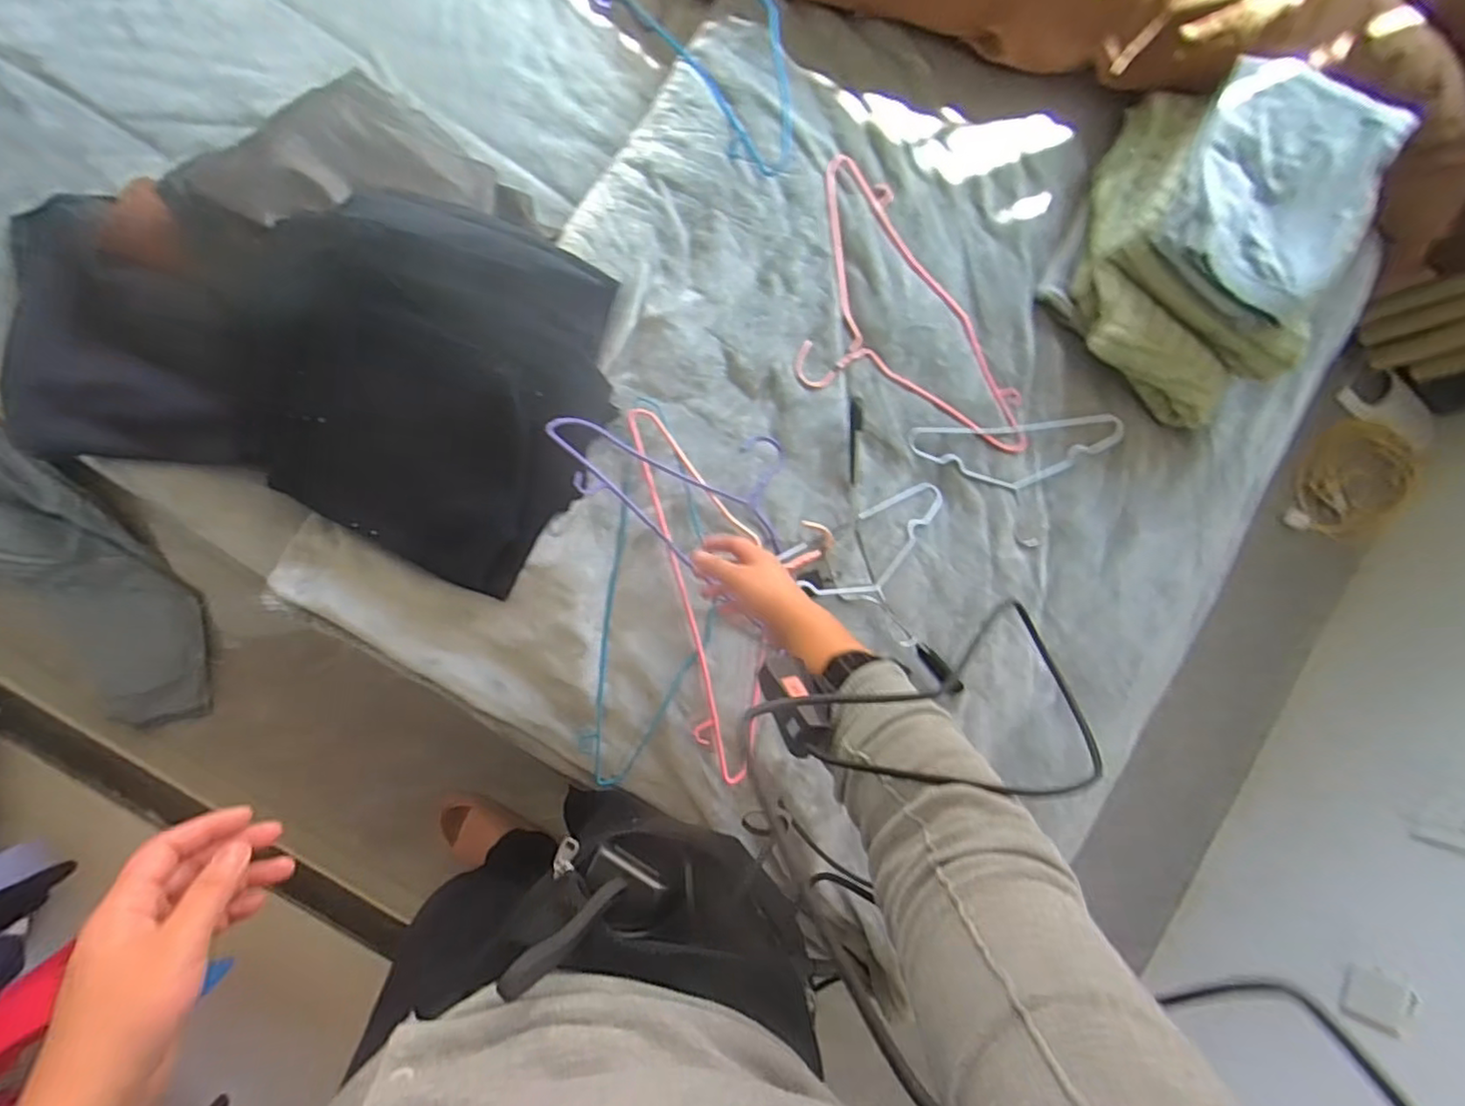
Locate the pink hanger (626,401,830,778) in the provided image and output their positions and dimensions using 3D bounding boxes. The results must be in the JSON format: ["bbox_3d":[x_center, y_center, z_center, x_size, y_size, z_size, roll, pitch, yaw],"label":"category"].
[{"bbox_3d":[0.031,0.020,0.744,0.192,0.021,0.419,-16,90,-13],"label":"pink hanger"}]

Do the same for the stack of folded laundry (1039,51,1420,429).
[{"bbox_3d":[0.612,-0.402,0.807,0.296,0.159,0.394,25,84,-7],"label":"stack of folded laundry"}]

